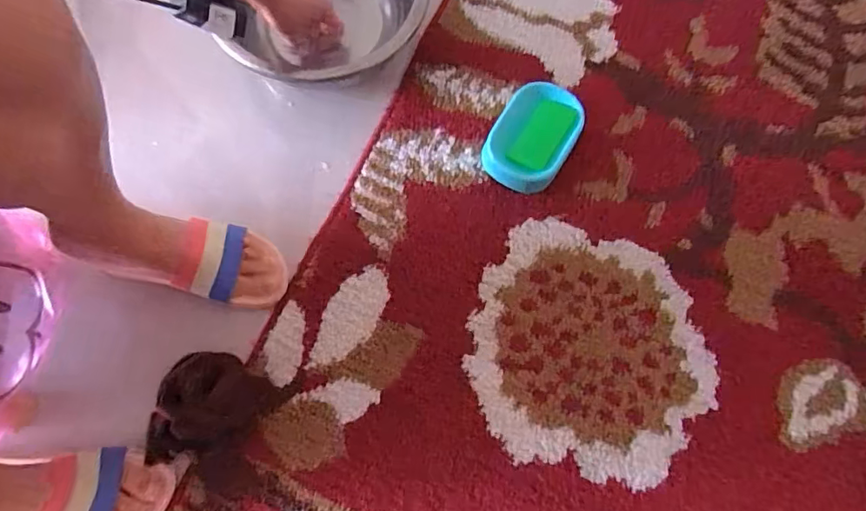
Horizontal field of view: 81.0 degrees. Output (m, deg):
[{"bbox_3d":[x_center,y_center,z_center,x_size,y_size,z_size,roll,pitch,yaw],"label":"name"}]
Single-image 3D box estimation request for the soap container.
[{"bbox_3d":[0.132,-0.155,0.671,0.100,0.041,0.140,32,76,7],"label":"soap container"}]

